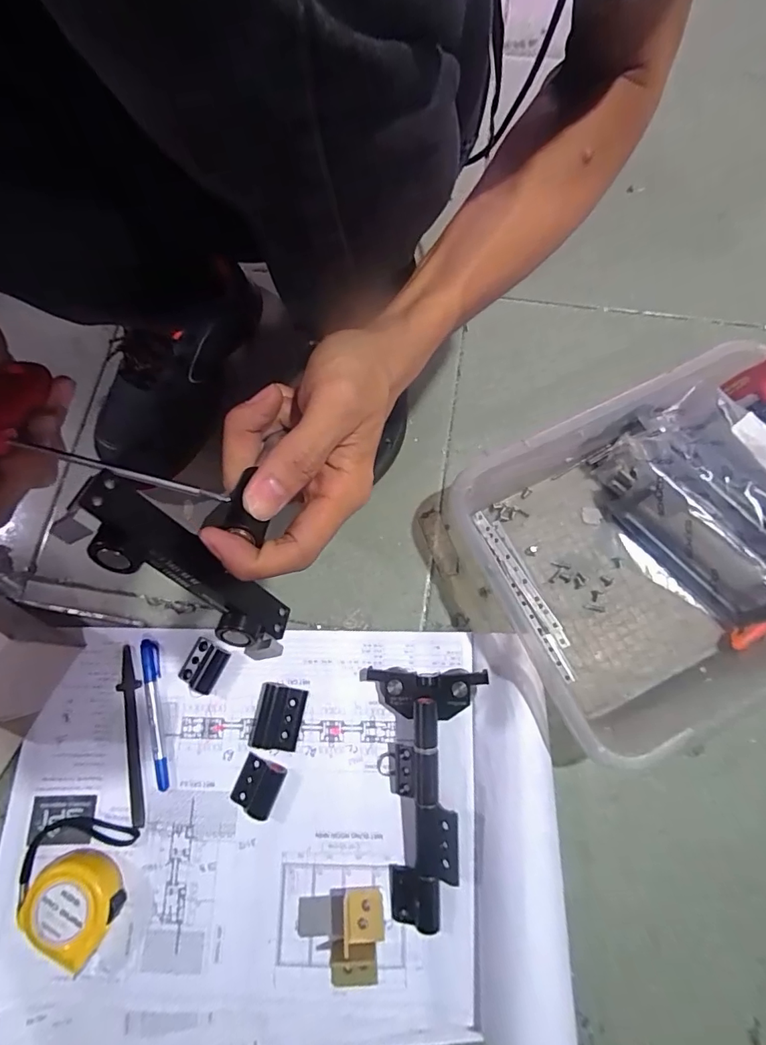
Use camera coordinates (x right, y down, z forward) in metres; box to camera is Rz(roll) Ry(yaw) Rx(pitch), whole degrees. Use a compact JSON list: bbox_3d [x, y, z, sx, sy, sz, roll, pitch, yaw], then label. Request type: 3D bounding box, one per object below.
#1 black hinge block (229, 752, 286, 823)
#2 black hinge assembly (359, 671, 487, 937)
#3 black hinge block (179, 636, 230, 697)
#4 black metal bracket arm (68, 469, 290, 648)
[{"bbox_3d":[-0.110,0.233,0.420,0.038,0.012,0.045,20,76,8],"label":"black hinge block"},{"bbox_3d":[0.035,0.227,0.403,0.109,0.036,0.196,0,72,1],"label":"black hinge assembly"},{"bbox_3d":[-0.169,0.134,0.448,0.037,0.015,0.043,25,77,9],"label":"black hinge block"},{"bbox_3d":[-0.082,0.023,0.203,0.017,0.106,0.029,20,66,50],"label":"black metal bracket arm"}]

